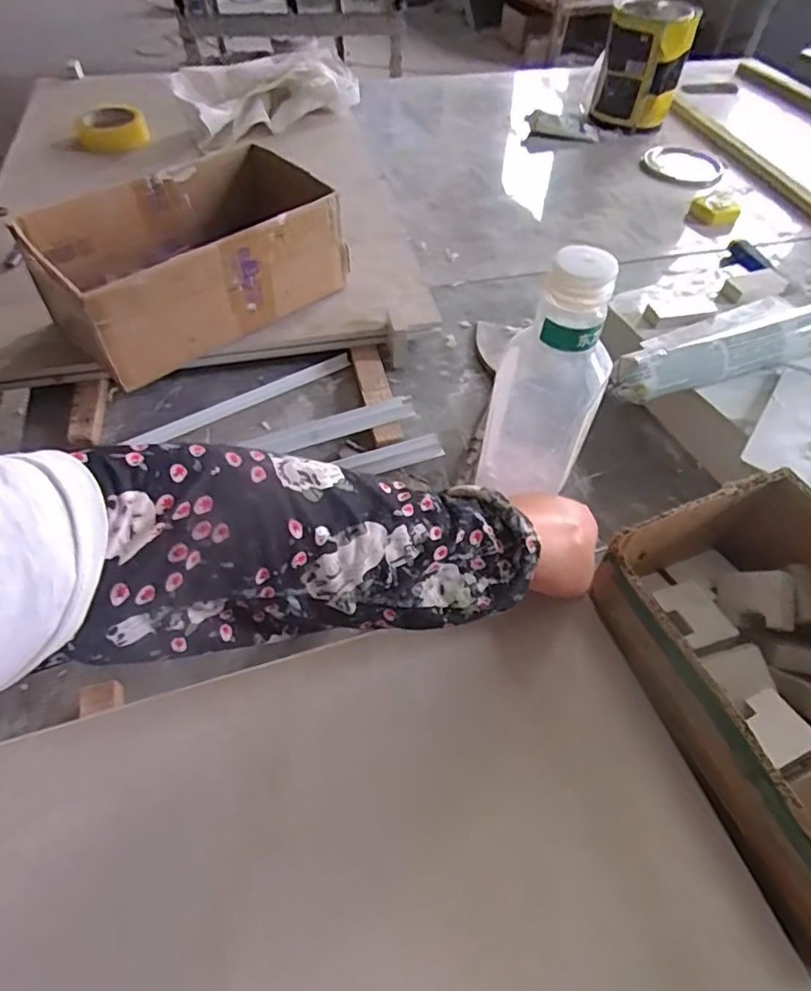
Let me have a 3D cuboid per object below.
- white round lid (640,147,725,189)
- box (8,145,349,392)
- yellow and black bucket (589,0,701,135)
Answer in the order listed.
[{"bbox_3d":[0.495,-0.587,1.038,0.132,0.022,0.132,2,53,-2],"label":"white round lid"},{"bbox_3d":[-0.232,-0.254,0.634,0.293,0.117,0.186,-34,62,-25],"label":"box"},{"bbox_3d":[0.435,-0.792,1.088,0.149,0.191,0.137,16,54,9],"label":"yellow and black bucket"}]

